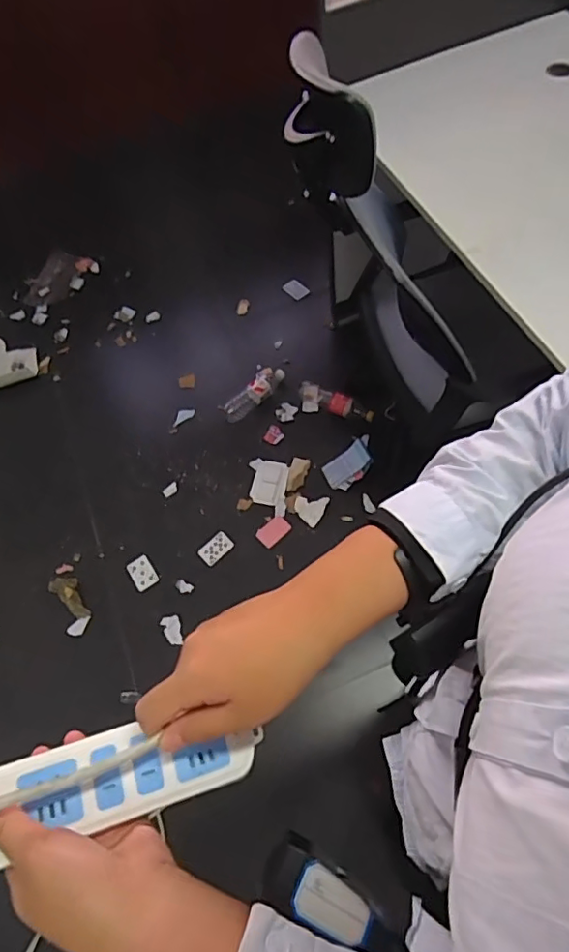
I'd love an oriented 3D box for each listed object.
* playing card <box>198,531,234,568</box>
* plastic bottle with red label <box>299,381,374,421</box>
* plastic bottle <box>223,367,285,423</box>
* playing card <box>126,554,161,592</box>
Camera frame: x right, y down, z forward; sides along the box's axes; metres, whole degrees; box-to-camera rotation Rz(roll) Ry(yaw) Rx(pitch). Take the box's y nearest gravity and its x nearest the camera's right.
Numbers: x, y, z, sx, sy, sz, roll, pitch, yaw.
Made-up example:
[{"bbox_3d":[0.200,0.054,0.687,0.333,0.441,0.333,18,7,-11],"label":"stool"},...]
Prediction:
[{"bbox_3d":[-0.179,0.188,1.458,0.086,0.010,0.064,-41,65,-16],"label":"playing card"},{"bbox_3d":[0.147,-0.207,1.605,0.234,0.048,0.059,26,67,19],"label":"plastic bottle with red label"},{"bbox_3d":[-0.085,-0.240,1.637,0.067,0.065,0.218,37,71,23],"label":"plastic bottle"},{"bbox_3d":[-0.365,0.249,1.438,0.062,0.005,0.087,-33,65,-13],"label":"playing card"}]

